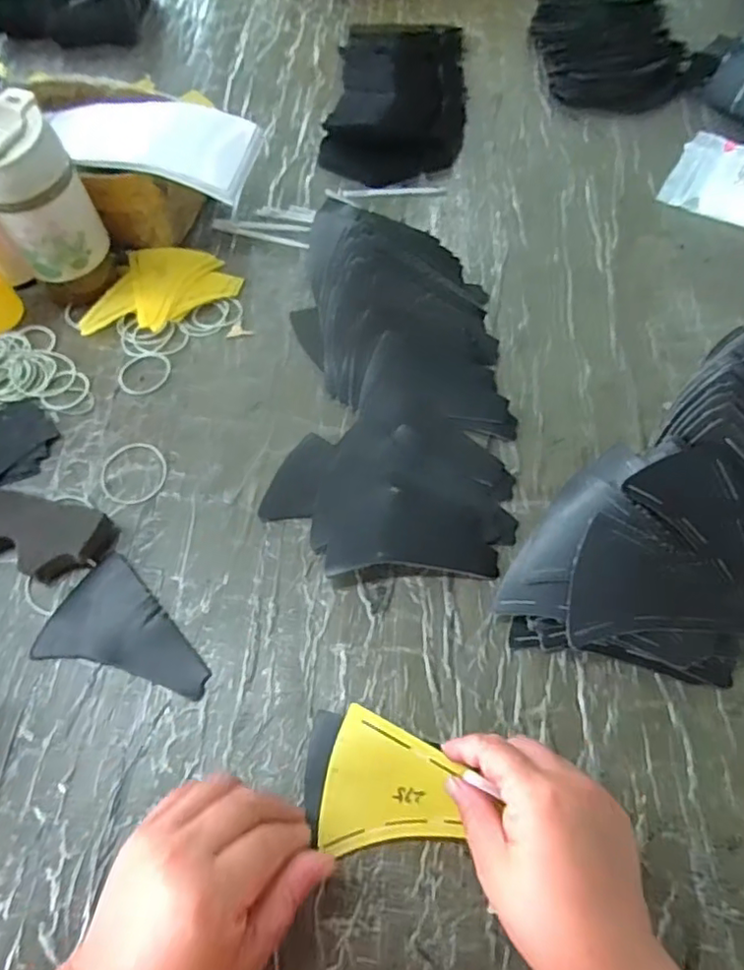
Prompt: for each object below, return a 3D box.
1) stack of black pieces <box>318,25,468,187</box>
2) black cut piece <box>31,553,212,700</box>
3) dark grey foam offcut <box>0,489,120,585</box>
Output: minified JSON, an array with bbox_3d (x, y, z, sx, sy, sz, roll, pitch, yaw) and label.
[{"bbox_3d":[0.034,-0.477,0.718,0.157,0.042,0.301,5,61,4],"label":"stack of black pieces"},{"bbox_3d":[-0.168,0.096,0.428,0.122,0.010,0.078,11,62,7],"label":"black cut piece"},{"bbox_3d":[-0.268,0.036,0.456,0.135,0.022,0.058,14,62,9],"label":"dark grey foam offcut"}]

